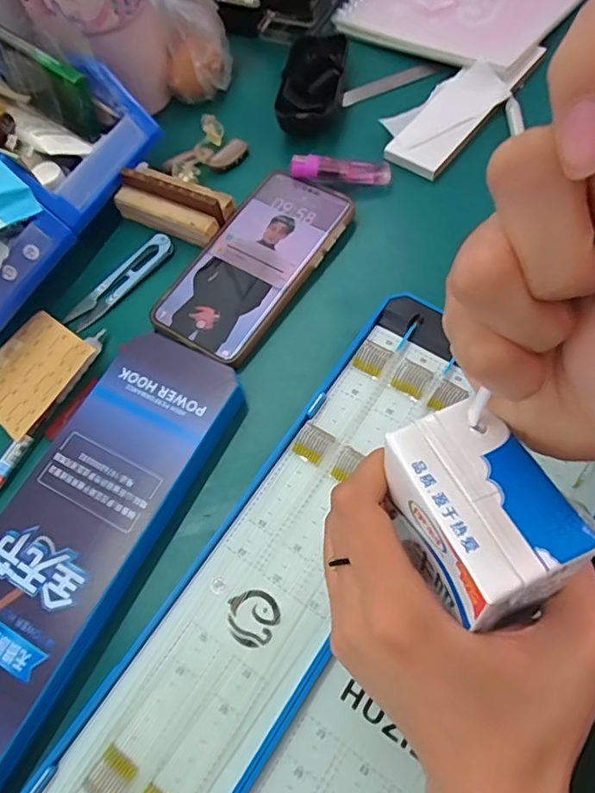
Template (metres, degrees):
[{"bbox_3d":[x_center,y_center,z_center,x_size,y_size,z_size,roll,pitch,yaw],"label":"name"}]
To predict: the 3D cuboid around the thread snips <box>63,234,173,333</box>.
[{"bbox_3d":[-0.136,-0.089,0.400,0.025,0.010,0.097,38,74,20],"label":"thread snips"}]

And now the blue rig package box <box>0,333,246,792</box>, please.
[{"bbox_3d":[-0.176,0.153,0.280,0.097,0.016,0.439,25,70,14],"label":"blue rig package box"}]

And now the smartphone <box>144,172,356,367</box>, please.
[{"bbox_3d":[-0.030,-0.101,0.386,0.080,0.010,0.162,30,71,18],"label":"smartphone"}]

